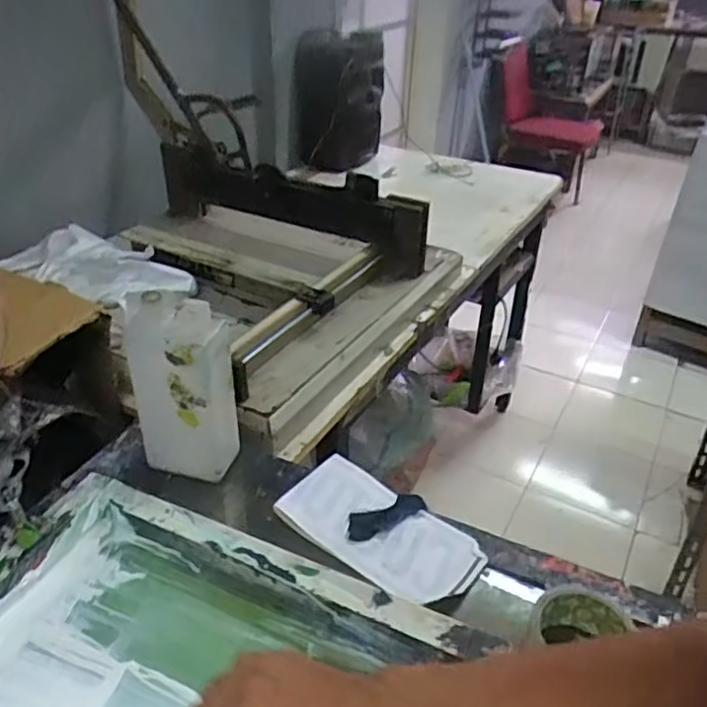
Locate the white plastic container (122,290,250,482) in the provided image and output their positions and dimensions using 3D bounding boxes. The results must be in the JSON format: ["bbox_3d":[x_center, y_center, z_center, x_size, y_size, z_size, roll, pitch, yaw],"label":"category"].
[{"bbox_3d":[-0.180,0.041,0.712,0.113,0.216,0.059,8,35,10],"label":"white plastic container"}]

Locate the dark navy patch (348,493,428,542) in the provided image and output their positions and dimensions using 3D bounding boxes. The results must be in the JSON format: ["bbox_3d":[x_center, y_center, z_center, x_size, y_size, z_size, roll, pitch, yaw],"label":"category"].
[{"bbox_3d":[0.037,0.176,0.707,0.095,0.010,0.035,-15,38,-23],"label":"dark navy patch"}]

